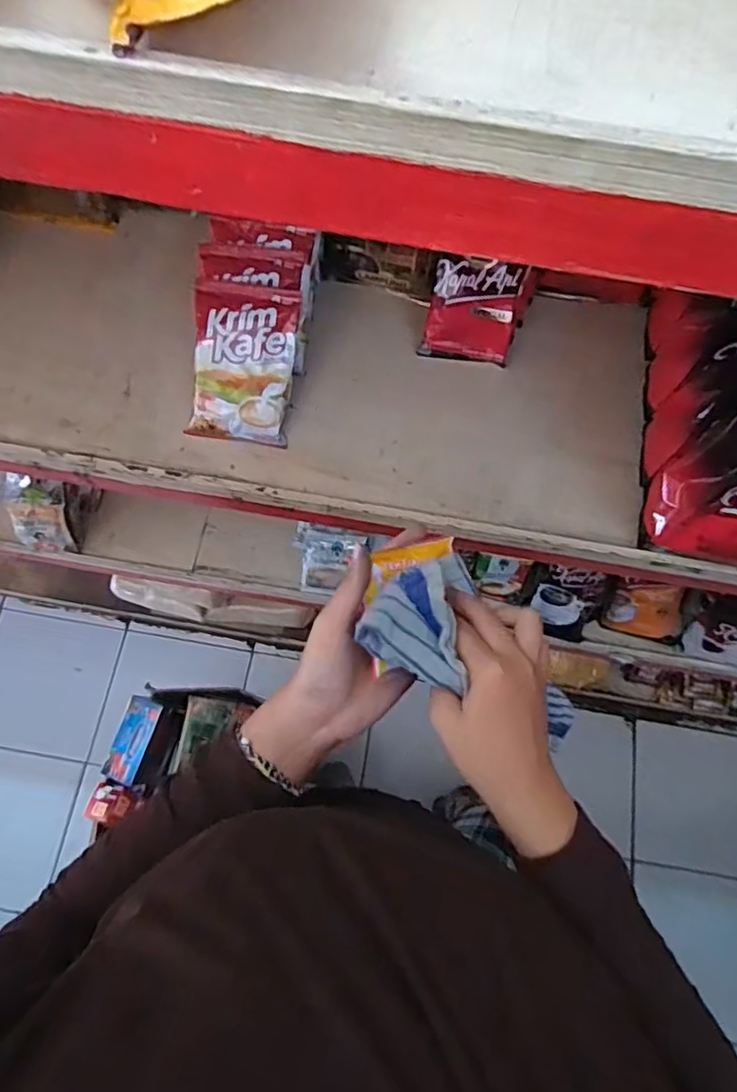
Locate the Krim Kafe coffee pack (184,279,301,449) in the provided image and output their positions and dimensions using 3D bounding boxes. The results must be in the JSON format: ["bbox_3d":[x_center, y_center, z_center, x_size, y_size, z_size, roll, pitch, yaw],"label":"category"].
[{"bbox_3d":[-0.124,-0.179,0.613,0.096,0.007,0.147,8,103,-3],"label":"Krim Kafe coffee pack"}]

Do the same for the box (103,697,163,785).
[{"bbox_3d":[-0.379,0.313,1.000,0.058,0.023,0.128,15,71,3],"label":"box"}]

